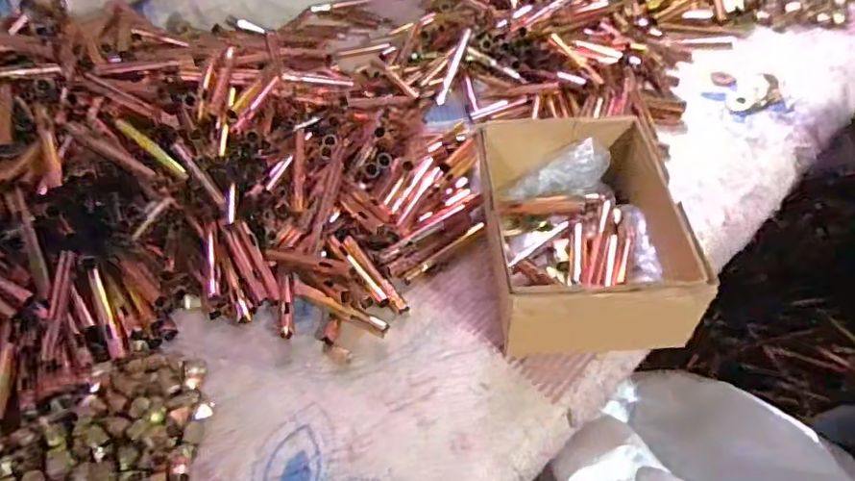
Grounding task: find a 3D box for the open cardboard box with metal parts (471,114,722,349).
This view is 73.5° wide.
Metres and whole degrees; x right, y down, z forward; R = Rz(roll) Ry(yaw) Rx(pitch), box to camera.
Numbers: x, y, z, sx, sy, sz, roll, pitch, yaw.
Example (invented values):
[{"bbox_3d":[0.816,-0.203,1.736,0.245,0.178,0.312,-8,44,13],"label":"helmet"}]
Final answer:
[{"bbox_3d":[0.117,-0.013,0.444,0.129,0.065,0.187,-5,48,1],"label":"open cardboard box with metal parts"}]

